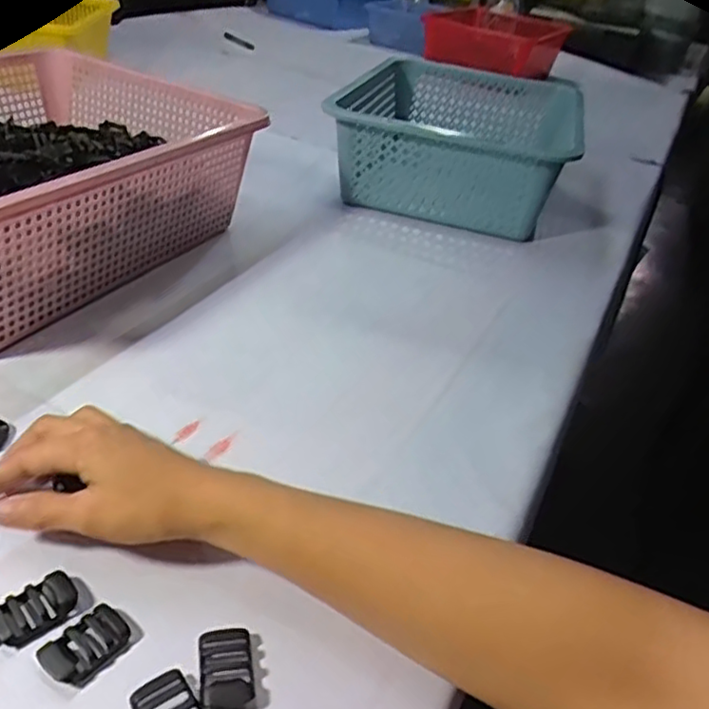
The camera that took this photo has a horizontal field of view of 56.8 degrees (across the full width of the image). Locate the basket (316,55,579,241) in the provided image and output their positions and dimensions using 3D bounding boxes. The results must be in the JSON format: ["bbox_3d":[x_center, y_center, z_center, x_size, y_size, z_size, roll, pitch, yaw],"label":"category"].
[{"bbox_3d":[0.147,-0.288,0.877,0.270,0.106,0.353,17,35,13],"label":"basket"}]

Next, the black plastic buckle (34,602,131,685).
[{"bbox_3d":[-0.127,0.138,0.312,0.026,0.009,0.038,28,39,27],"label":"black plastic buckle"}]

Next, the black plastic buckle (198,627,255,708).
[{"bbox_3d":[-0.060,0.147,0.312,0.024,0.004,0.037,-4,36,-17],"label":"black plastic buckle"}]

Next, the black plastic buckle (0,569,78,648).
[{"bbox_3d":[-0.157,0.124,0.323,0.027,0.004,0.038,33,42,32],"label":"black plastic buckle"}]

